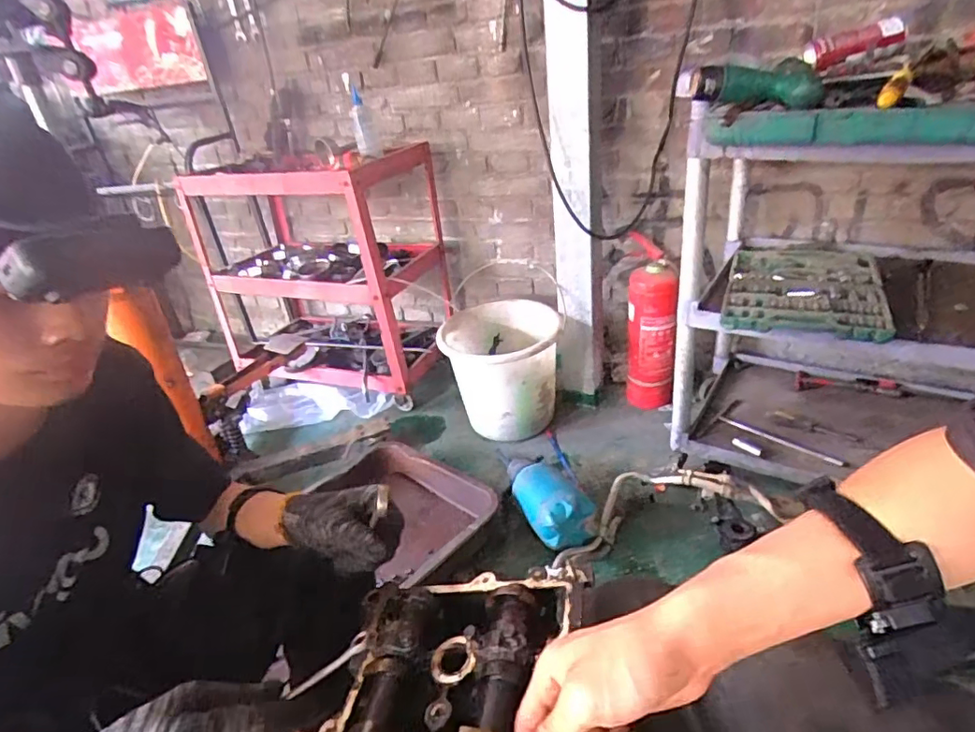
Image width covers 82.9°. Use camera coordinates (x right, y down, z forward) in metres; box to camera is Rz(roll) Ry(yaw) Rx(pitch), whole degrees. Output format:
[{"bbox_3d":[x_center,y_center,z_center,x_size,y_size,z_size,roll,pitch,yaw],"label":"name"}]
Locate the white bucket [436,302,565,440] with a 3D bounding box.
[{"bbox_3d":[0.044,0.018,1.604,0.334,0.292,0.321,-4,29,4],"label":"white bucket"}]

